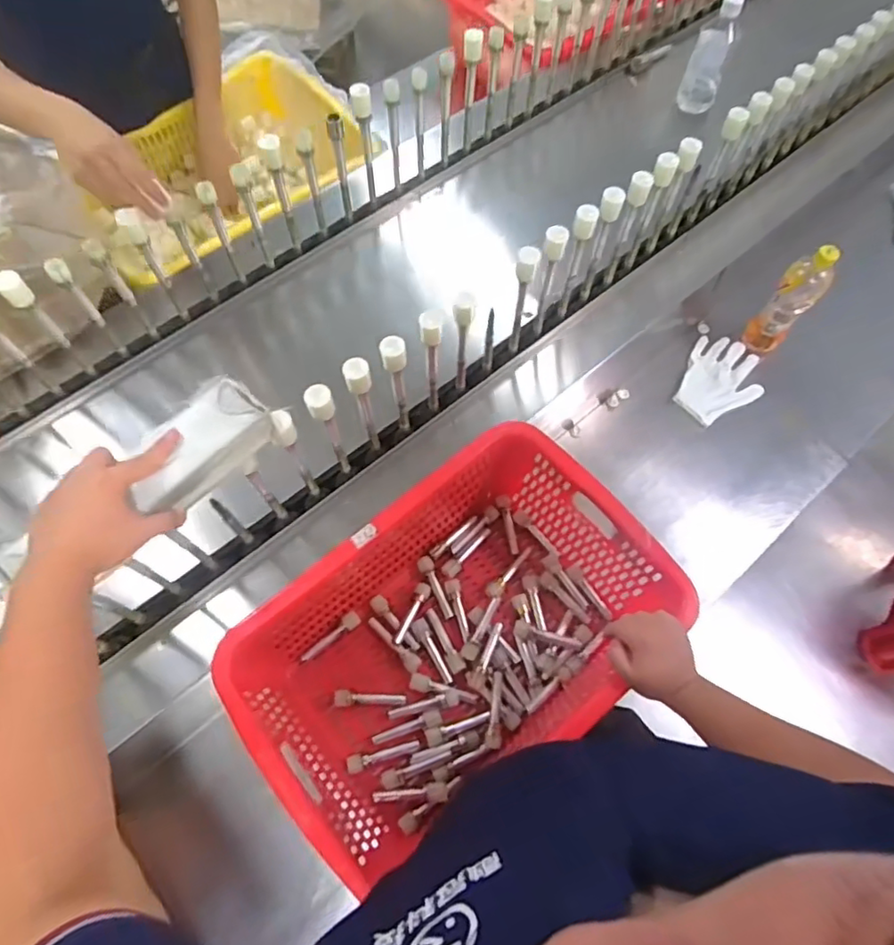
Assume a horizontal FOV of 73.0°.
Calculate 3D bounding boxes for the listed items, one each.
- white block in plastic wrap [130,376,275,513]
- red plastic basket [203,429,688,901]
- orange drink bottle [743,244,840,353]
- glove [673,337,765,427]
[{"bbox_3d":[-0.234,-0.026,0.572,0.134,0.028,0.075,-41,74,-16],"label":"white block in plastic wrap"},{"bbox_3d":[0.008,0.207,0.779,0.501,0.180,0.322,-35,73,-15],"label":"red plastic basket"},{"bbox_3d":[0.571,-0.287,1.001,0.066,0.207,0.068,32,70,11],"label":"orange drink bottle"},{"bbox_3d":[0.483,-0.160,1.059,0.128,0.021,0.175,23,66,13],"label":"glove"}]

